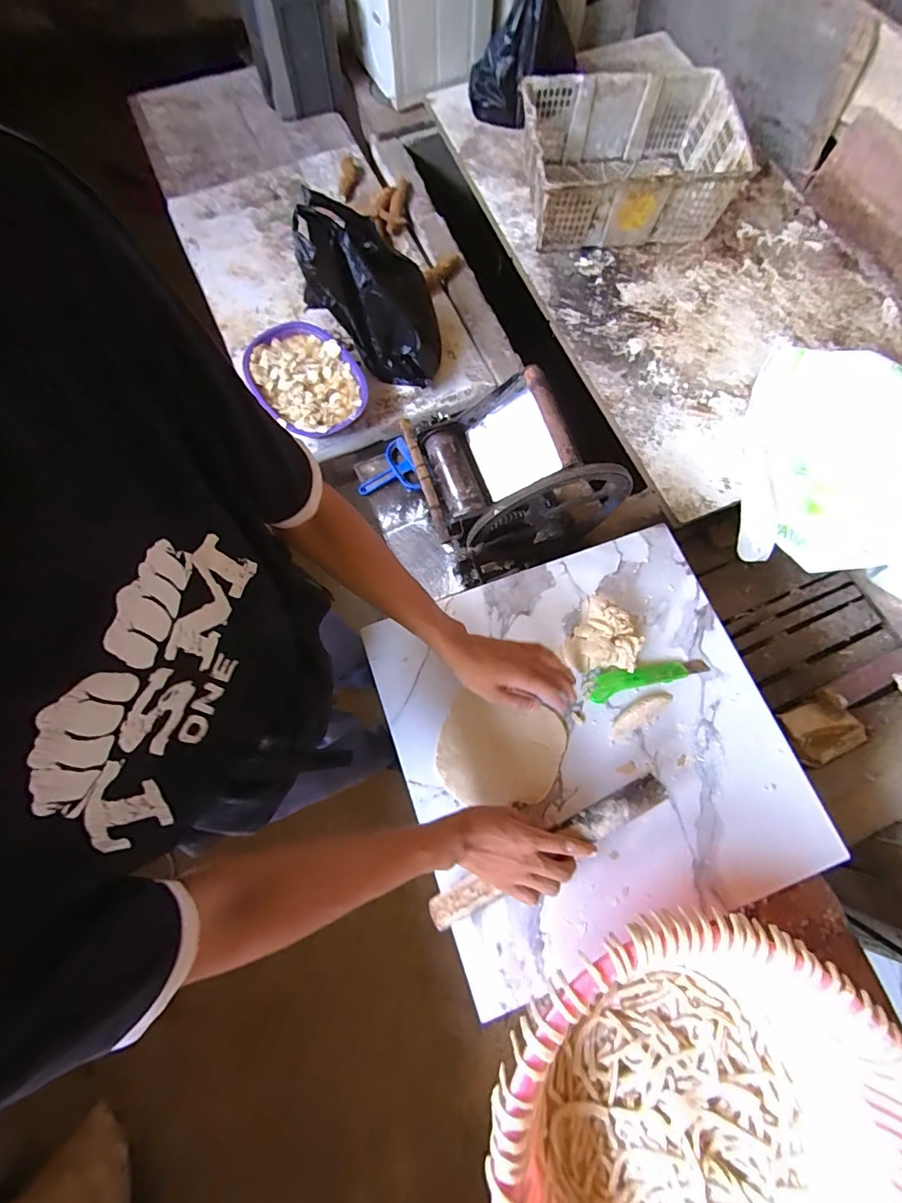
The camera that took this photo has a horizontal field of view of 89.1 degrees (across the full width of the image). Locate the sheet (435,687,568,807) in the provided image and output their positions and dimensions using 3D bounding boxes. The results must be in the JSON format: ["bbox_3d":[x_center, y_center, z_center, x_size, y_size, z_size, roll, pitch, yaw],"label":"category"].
[{"bbox_3d":[0.064,0.203,0.609,0.158,0.009,0.130,14,71,3],"label":"sheet"}]

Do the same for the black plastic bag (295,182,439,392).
[{"bbox_3d":[-0.159,-0.621,0.948,0.272,0.267,0.163,6,71,0],"label":"black plastic bag"}]

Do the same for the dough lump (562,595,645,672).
[{"bbox_3d":[0.212,0.059,0.632,0.087,0.045,0.093,29,73,8],"label":"dough lump"}]

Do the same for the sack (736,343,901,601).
[{"bbox_3d":[0.874,-0.196,0.861,0.653,0.210,0.434,31,73,9],"label":"sack"}]

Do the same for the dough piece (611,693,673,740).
[{"bbox_3d":[0.257,0.150,0.622,0.098,0.008,0.028,-32,75,-11],"label":"dough piece"}]

